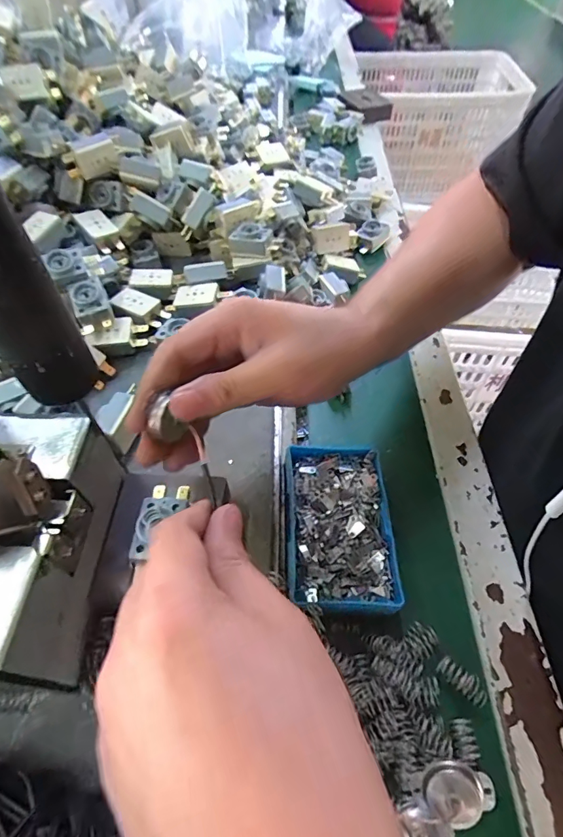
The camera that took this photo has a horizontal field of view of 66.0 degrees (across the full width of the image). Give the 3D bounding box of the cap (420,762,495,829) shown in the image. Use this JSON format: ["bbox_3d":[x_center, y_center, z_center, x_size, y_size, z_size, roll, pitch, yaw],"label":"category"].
[{"bbox_3d":[0.083,0.174,0.202,0.030,0.009,0.024,-23,71,-8],"label":"cap"}]

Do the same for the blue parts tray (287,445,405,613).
[{"bbox_3d":[0.040,0.073,0.302,0.069,0.023,0.115,0,54,0],"label":"blue parts tray"}]

